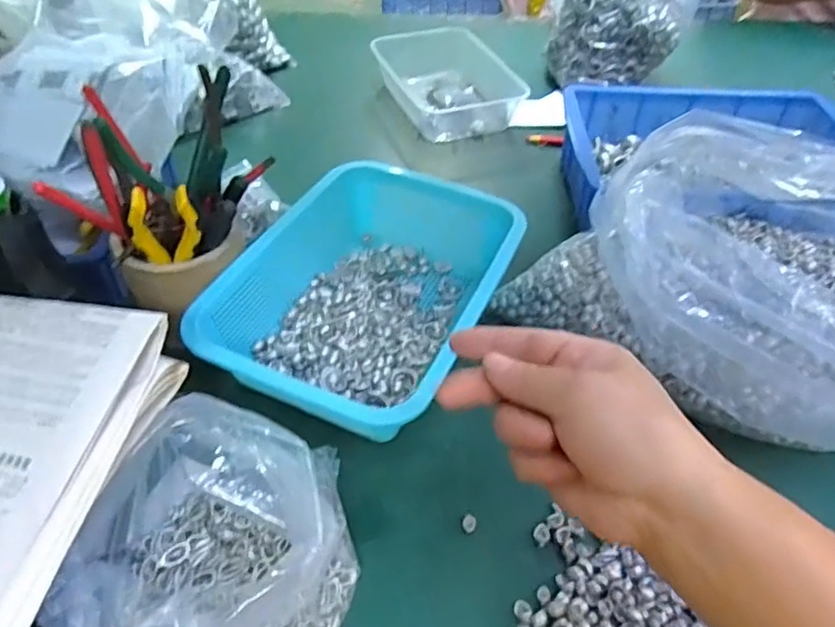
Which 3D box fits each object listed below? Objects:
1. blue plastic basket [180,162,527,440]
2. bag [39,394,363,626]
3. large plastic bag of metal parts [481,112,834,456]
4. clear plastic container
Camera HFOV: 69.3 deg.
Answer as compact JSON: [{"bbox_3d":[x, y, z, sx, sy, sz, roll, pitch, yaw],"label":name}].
[{"bbox_3d":[-0.036,-0.018,0.509,0.193,0.074,0.269,20,49,17],"label":"blue plastic basket"},{"bbox_3d":[-0.109,0.147,0.338,0.142,0.091,0.189,-5,46,-6],"label":"bag"},{"bbox_3d":[0.268,-0.032,0.455,0.344,0.162,0.226,32,54,27],"label":"large plastic bag of metal parts"},{"bbox_3d":[0.043,-0.307,0.798,0.155,0.058,0.178,-14,48,-14],"label":"clear plastic container"}]

